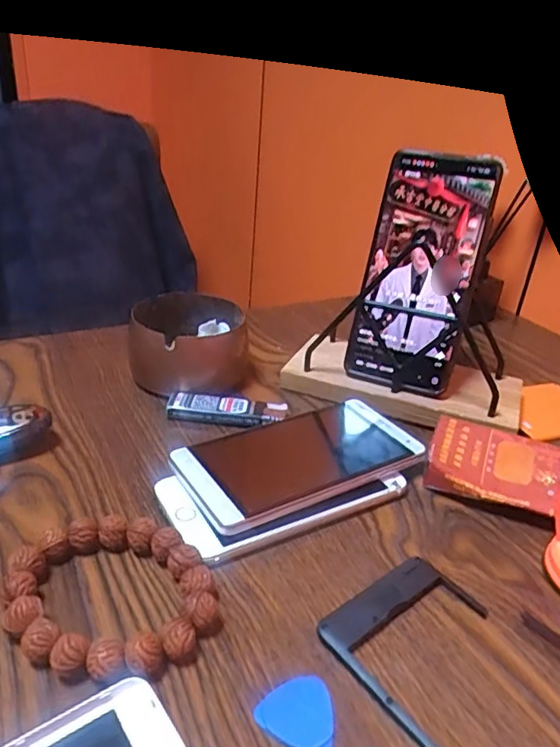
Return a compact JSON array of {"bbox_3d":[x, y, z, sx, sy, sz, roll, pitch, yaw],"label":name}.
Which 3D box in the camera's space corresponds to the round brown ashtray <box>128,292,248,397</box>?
[{"bbox_3d":[-0.066,-0.021,0.415,0.080,0.049,0.087,1,29,-8],"label":"round brown ashtray"}]

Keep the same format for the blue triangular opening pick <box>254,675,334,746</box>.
[{"bbox_3d":[0.009,0.128,0.216,0.029,0.004,0.027,21,32,27],"label":"blue triangular opening pick"}]

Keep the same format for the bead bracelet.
[{"bbox_3d":[-0.074,0.096,0.248,0.078,0.016,0.084,4,28,-2],"label":"bead bracelet"}]

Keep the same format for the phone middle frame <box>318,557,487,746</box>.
[{"bbox_3d":[0.065,0.116,0.244,0.073,0.006,0.072,-17,36,-36],"label":"phone middle frame"}]

